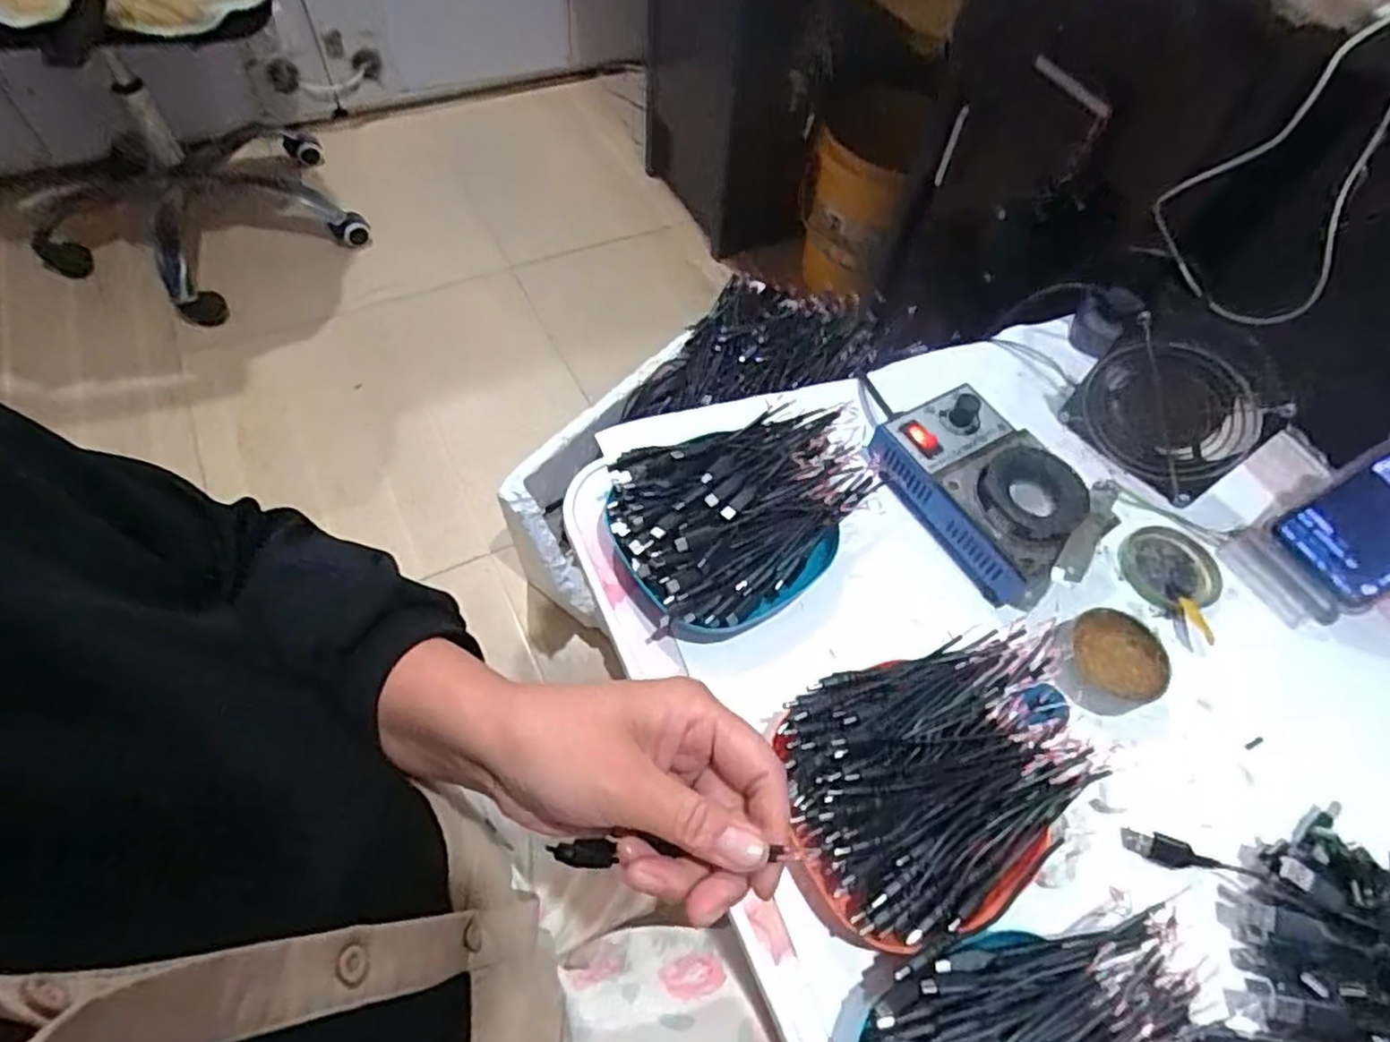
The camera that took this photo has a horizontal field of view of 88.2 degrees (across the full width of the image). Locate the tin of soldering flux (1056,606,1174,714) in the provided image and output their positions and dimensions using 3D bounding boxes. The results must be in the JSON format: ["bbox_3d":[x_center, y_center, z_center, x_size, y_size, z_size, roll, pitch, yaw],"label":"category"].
[{"bbox_3d":[0.265,0.092,0.466,0.071,0.026,0.062,-14,60,-12],"label":"tin of soldering flux"}]

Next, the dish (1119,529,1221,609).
[{"bbox_3d":[0.348,0.034,0.527,0.073,0.009,0.066,-28,64,-19],"label":"dish"}]

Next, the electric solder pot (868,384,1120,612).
[{"bbox_3d":[0.210,-0.023,0.515,0.109,0.061,0.162,-36,67,-23],"label":"electric solder pot"}]

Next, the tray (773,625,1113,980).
[{"bbox_3d":[0.139,0.143,0.401,0.179,0.062,0.136,-17,61,-14],"label":"tray"}]

